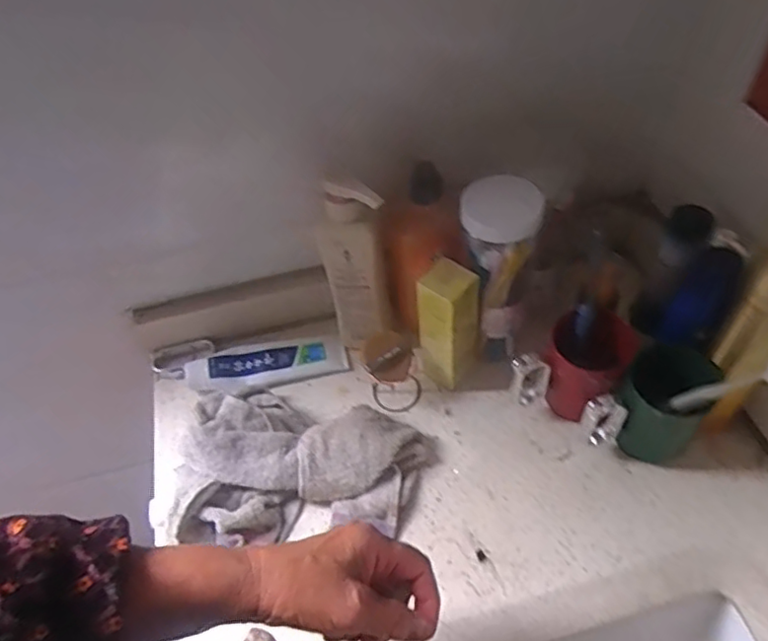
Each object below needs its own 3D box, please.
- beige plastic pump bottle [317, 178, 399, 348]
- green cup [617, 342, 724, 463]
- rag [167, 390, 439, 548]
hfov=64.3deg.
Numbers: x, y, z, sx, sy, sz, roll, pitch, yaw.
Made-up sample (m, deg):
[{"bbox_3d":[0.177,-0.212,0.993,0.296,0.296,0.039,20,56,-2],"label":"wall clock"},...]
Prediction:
[{"bbox_3d":[-0.024,-0.040,0.596,0.063,0.227,0.041,-15,51,-6],"label":"beige plastic pump bottle"},{"bbox_3d":[0.249,0.079,0.559,0.078,0.093,0.090,27,59,23],"label":"green cup"},{"bbox_3d":[-0.074,0.131,0.578,0.232,0.060,0.153,-6,52,0],"label":"rag"}]

